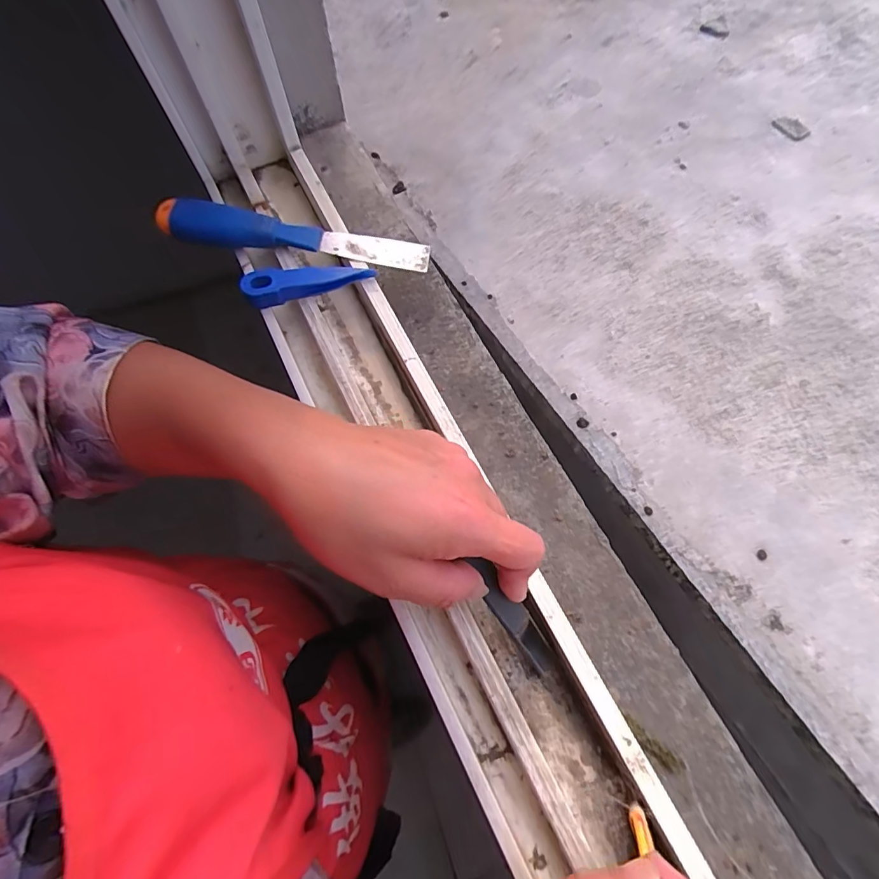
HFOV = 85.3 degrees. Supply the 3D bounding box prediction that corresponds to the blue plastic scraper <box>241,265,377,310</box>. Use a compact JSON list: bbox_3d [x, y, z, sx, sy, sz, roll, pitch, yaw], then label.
[{"bbox_3d":[-0.085,-0.104,0.313,0.082,0.018,0.016,-11,69,-4],"label":"blue plastic scraper"}]

